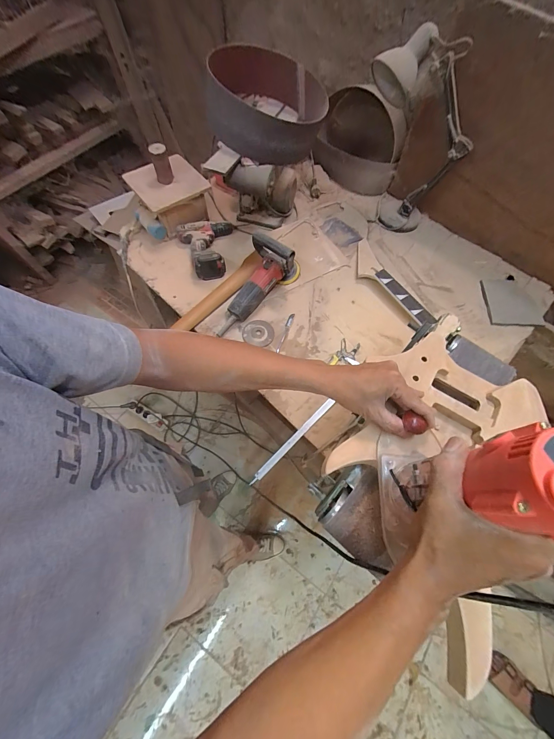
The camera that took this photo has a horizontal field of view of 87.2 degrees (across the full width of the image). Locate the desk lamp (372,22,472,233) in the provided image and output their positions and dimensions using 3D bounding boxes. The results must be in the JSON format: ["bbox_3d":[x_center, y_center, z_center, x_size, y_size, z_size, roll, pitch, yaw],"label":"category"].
[{"bbox_3d":[0.395,-0.655,0.856,0.300,0.437,0.148,34,69,13],"label":"desk lamp"}]

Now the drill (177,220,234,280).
[{"bbox_3d":[-0.216,-0.385,0.915,0.173,0.065,0.204,-12,67,-7],"label":"drill"}]

